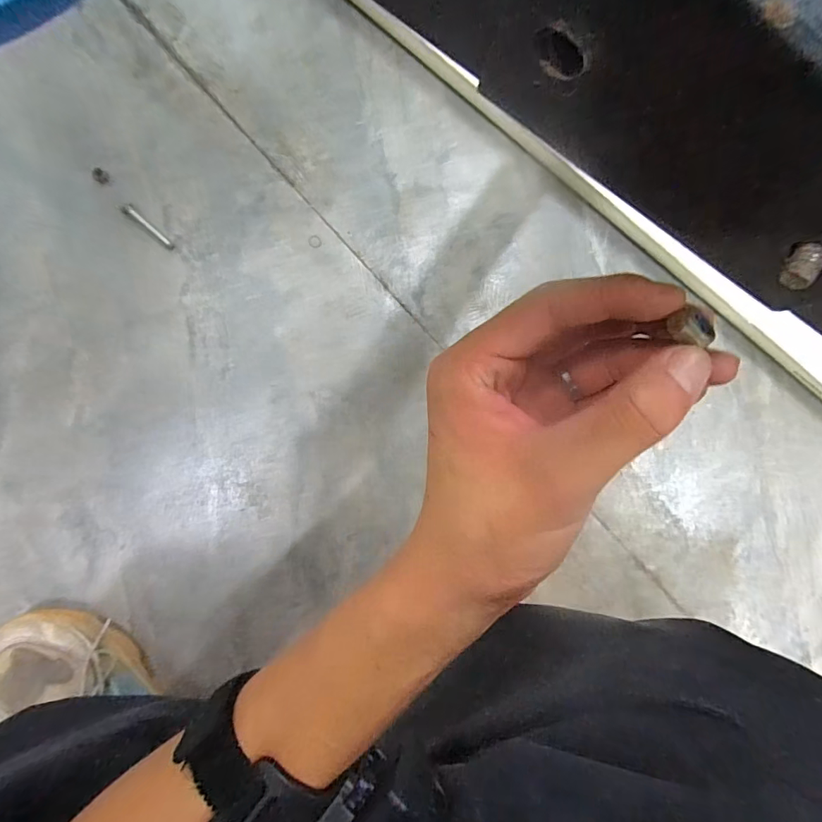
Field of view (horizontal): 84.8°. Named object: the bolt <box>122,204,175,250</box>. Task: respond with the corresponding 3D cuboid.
[{"bbox_3d":[-0.274,-0.192,0.469,0.063,0.004,0.010,43,81,-5],"label":"bolt"}]

